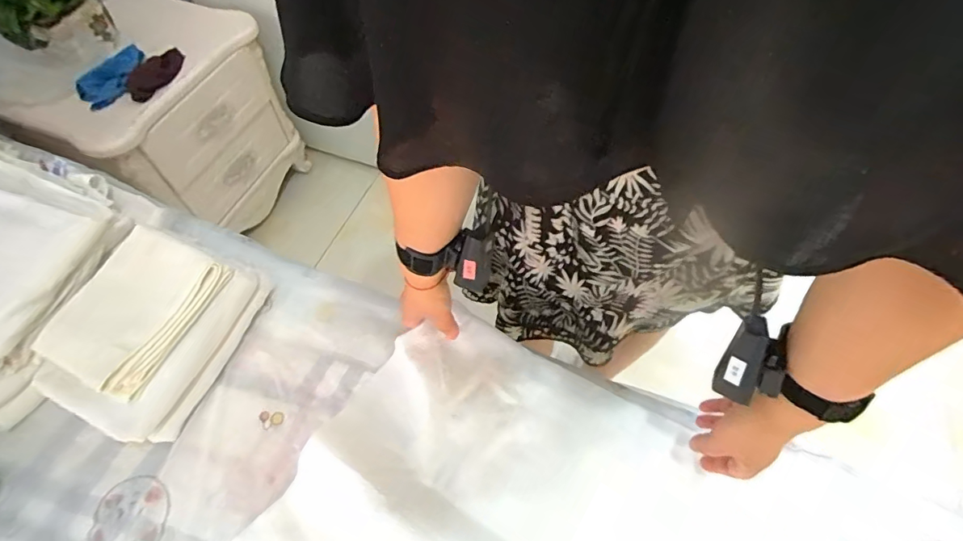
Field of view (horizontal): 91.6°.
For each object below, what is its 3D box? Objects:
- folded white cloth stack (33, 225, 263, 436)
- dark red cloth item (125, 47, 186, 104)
[{"bbox_3d":[-0.411,0.071,0.576,0.190,0.104,0.224,19,58,11],"label":"folded white cloth stack"},{"bbox_3d":[-0.643,-0.391,0.920,0.076,0.029,0.168,4,57,2],"label":"dark red cloth item"}]

